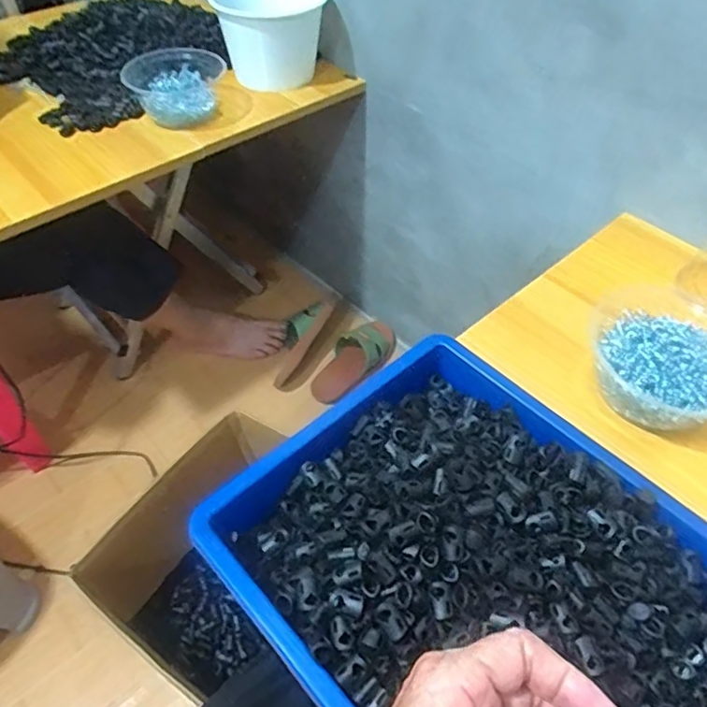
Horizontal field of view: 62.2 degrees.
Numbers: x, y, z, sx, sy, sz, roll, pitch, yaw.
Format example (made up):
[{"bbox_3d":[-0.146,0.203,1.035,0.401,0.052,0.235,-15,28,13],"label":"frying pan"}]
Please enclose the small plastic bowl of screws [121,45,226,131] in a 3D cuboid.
[{"bbox_3d":[-0.247,-0.375,0.826,0.132,0.061,0.143,0,50,-1],"label":"small plastic bowl of screws"}]

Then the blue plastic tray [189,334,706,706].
[{"bbox_3d":[0.115,0.163,0.356,0.257,0.080,0.382,-36,59,-27],"label":"blue plastic tray"}]

